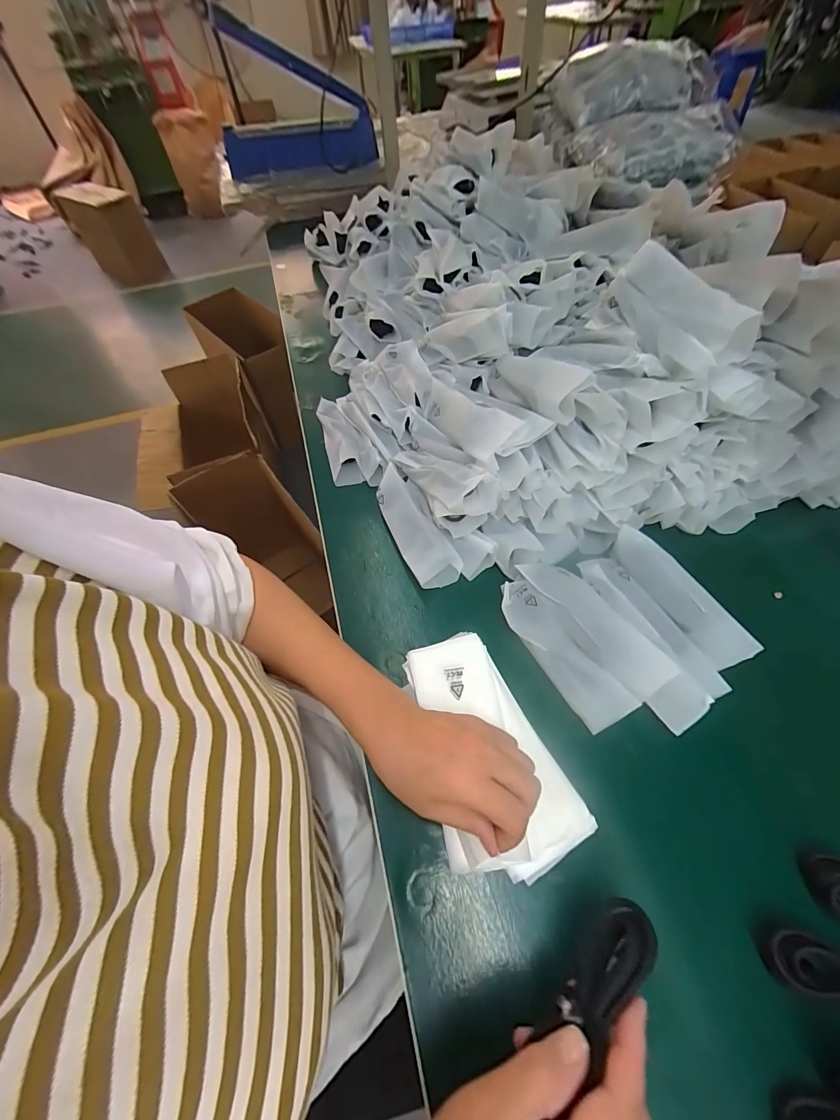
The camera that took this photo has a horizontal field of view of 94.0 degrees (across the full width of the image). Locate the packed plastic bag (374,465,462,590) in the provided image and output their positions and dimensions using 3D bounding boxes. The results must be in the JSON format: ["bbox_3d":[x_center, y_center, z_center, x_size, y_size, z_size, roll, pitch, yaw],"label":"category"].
[{"bbox_3d":[-0.010,-0.038,0.448,0.052,0.034,0.156,-25,59,-11],"label":"packed plastic bag"}]

